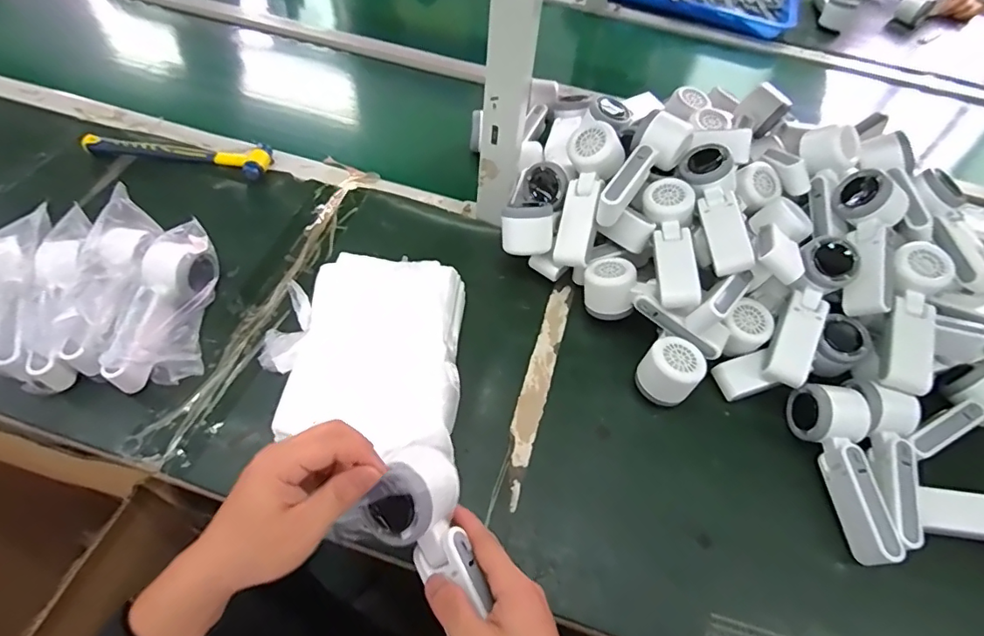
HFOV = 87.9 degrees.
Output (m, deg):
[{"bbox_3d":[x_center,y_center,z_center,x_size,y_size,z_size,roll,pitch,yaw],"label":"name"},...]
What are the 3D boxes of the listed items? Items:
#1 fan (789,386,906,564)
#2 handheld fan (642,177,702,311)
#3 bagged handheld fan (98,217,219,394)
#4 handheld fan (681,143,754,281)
[{"bbox_3d":[0.349,0.149,0.499,0.069,0.049,0.166,2,55,-4],"label":"fan"},{"bbox_3d":[0.197,-0.080,0.571,0.055,0.055,0.166,9,55,1],"label":"handheld fan"},{"bbox_3d":[-0.343,-0.013,0.538,0.078,0.058,0.174,-5,56,-9],"label":"bagged handheld fan"},{"bbox_3d":[0.252,-0.126,0.567,0.046,0.044,0.166,0,58,-4],"label":"handheld fan"}]

